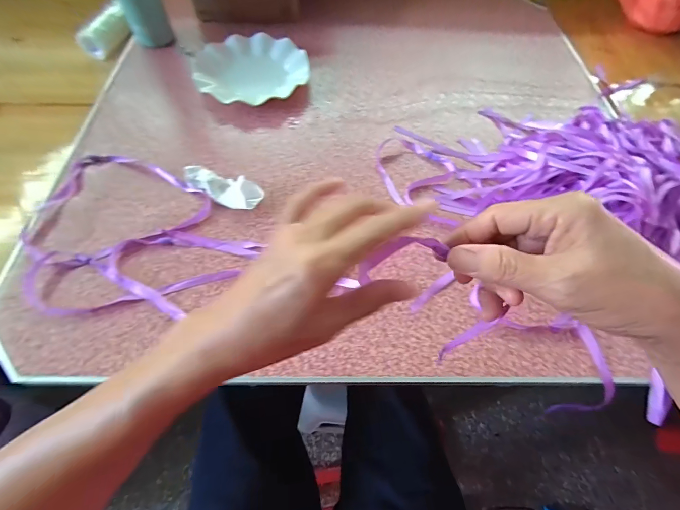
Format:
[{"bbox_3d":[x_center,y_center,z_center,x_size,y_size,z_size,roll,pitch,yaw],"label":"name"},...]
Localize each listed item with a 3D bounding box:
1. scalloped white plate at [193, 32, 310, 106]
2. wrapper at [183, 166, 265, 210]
[{"bbox_3d":[-0.145,-0.307,0.555,0.180,0.034,0.164,1,60,-1],"label":"scalloped white plate"},{"bbox_3d":[-0.154,-0.089,0.438,0.109,0.024,0.041,23,62,11],"label":"wrapper"}]

